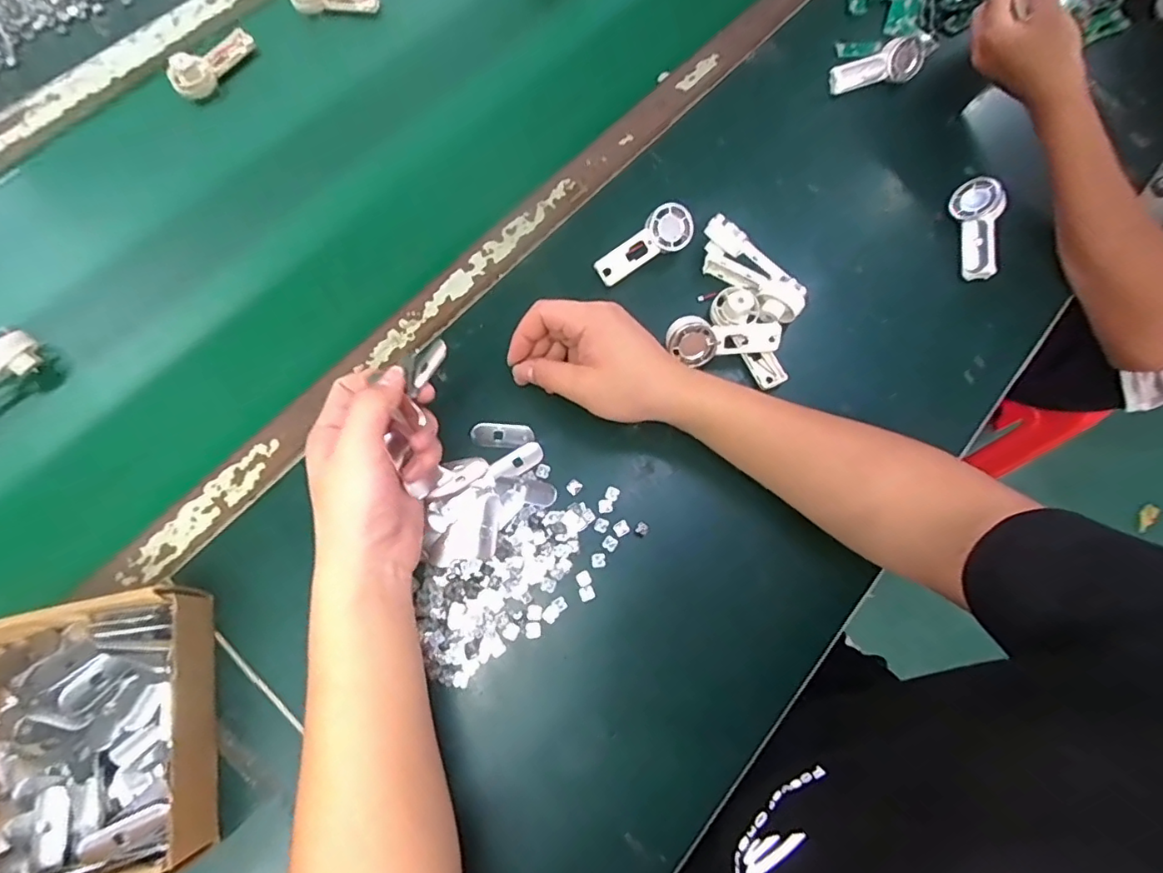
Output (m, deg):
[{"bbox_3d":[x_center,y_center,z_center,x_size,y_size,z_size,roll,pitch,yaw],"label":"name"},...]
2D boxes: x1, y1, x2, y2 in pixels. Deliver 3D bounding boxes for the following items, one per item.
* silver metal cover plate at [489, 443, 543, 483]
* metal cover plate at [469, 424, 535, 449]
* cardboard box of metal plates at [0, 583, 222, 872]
[{"bbox_3d":[-0.053,0.021,0.450,0.046,0.007,0.018,-31,76,-11],"label":"silver metal cover plate"},{"bbox_3d":[-0.065,-0.001,0.460,0.051,0.004,0.021,5,72,0],"label":"metal cover plate"},{"bbox_3d":[-0.319,0.194,0.357,0.147,0.060,0.166,-10,73,-5],"label":"cardboard box of metal plates"}]

